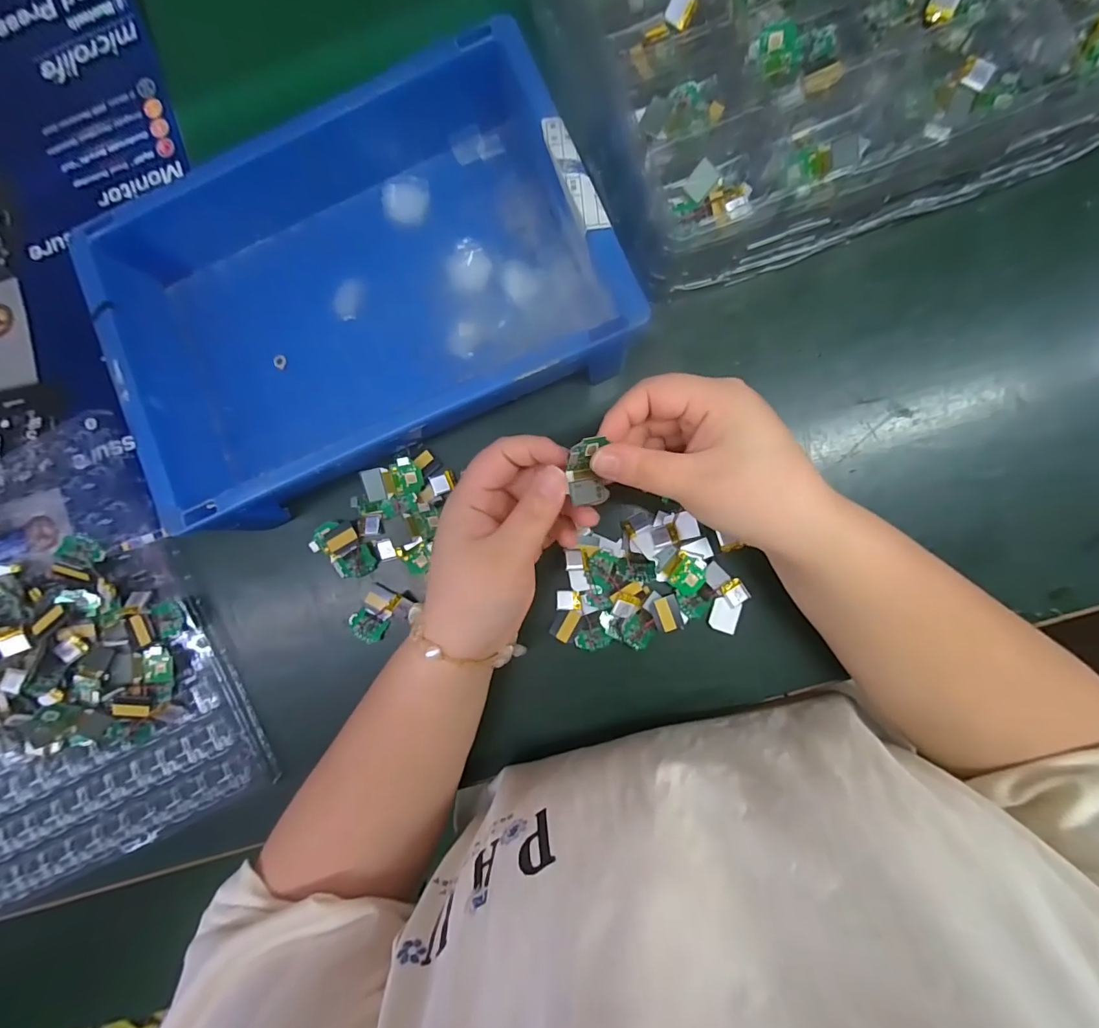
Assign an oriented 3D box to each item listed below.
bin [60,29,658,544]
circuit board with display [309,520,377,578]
[{"bbox_3d":[-0.119,-0.136,0.314,0.295,0.072,0.208,-22,85,3],"label":"bin"},{"bbox_3d":[-0.144,0.026,0.335,0.033,0.008,0.043,-33,85,2],"label":"circuit board with display"}]

